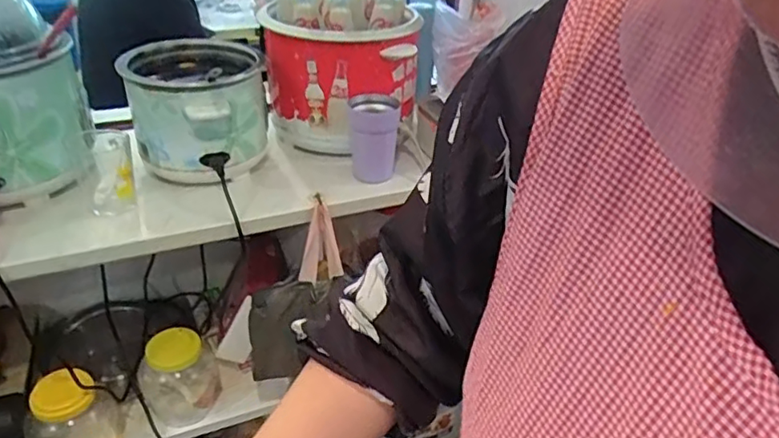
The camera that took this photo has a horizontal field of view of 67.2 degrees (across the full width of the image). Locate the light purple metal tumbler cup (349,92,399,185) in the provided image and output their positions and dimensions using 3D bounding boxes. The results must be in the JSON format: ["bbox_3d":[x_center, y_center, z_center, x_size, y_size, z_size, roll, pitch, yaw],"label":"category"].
[{"bbox_3d":[-0.027,-0.140,1.012,0.078,0.154,0.084,1,34,0],"label":"light purple metal tumbler cup"}]

